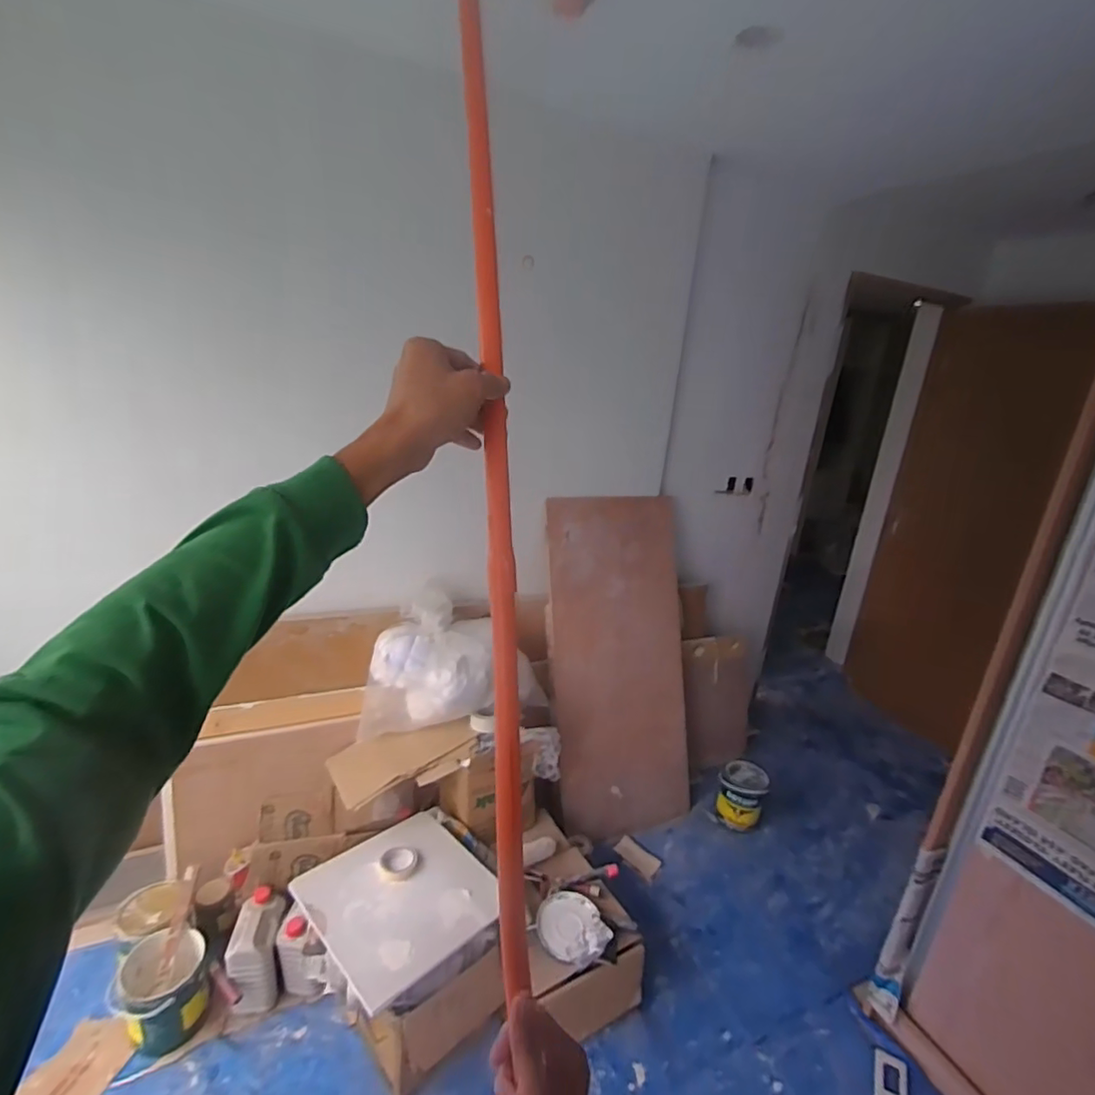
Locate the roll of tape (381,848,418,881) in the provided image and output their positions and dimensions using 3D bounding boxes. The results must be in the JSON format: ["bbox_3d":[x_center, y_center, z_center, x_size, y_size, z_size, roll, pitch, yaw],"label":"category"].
[{"bbox_3d":[-0.390,0.831,1.517,0.096,0.018,0.098,5,17,-2],"label":"roll of tape"}]

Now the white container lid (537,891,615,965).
[{"bbox_3d":[0.060,0.996,1.520,0.166,0.039,0.202,-5,20,-31],"label":"white container lid"}]

